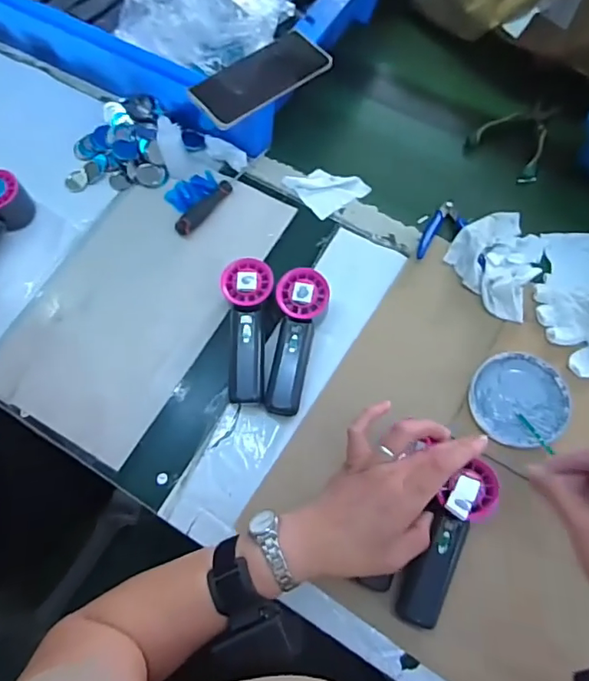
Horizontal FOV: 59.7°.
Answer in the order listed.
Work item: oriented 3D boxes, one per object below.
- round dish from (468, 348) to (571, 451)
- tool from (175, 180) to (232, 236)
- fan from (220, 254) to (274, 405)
[{"bbox_3d":[0.239,0.064,0.546,0.097,0.020,0.101,0,70,1],"label":"round dish"},{"bbox_3d":[-0.110,-0.169,0.640,0.023,0.015,0.095,38,76,13],"label":"tool"},{"bbox_3d":[-0.049,-0.009,0.567,0.056,0.050,0.157,-1,70,1],"label":"fan"}]

